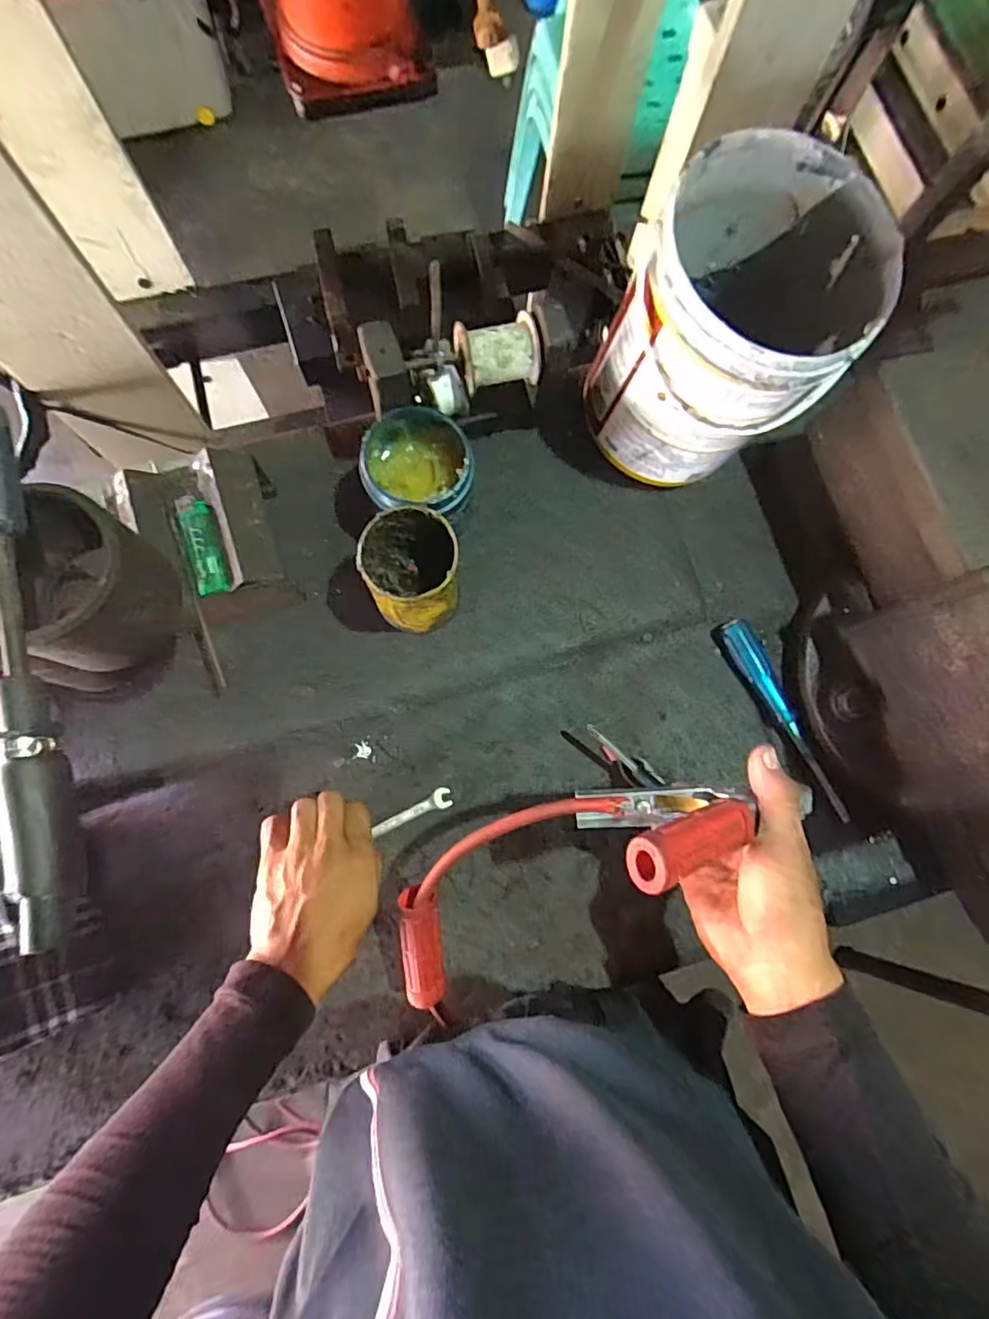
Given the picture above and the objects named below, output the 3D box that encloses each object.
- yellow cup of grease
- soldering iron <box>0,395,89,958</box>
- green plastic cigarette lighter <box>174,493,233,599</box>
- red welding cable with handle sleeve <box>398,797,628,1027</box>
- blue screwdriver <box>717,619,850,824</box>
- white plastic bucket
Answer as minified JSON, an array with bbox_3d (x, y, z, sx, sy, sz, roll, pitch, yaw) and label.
[{"bbox_3d":[-0.068,-0.070,0.484,0.072,0.110,0.079,1,81,-4],"label":"yellow cup of grease"},{"bbox_3d":[-0.235,-0.003,0.282,0.026,0.023,0.275,-13,83,-6],"label":"soldering iron"},{"bbox_3d":[-0.227,-0.091,0.451,0.026,0.008,0.080,-17,81,-6],"label":"green plastic cigarette lighter"},{"bbox_3d":[-0.003,0.167,0.424,0.088,0.029,0.224,43,99,3],"label":"red welding cable with handle sleeve"},{"bbox_3d":[0.268,0.052,0.531,0.027,0.029,0.196,-28,84,-8],"label":"blue screwdriver"},{"bbox_3d":[0.193,-0.267,0.490,0.162,0.202,0.171,32,80,1],"label":"white plastic bucket"}]

